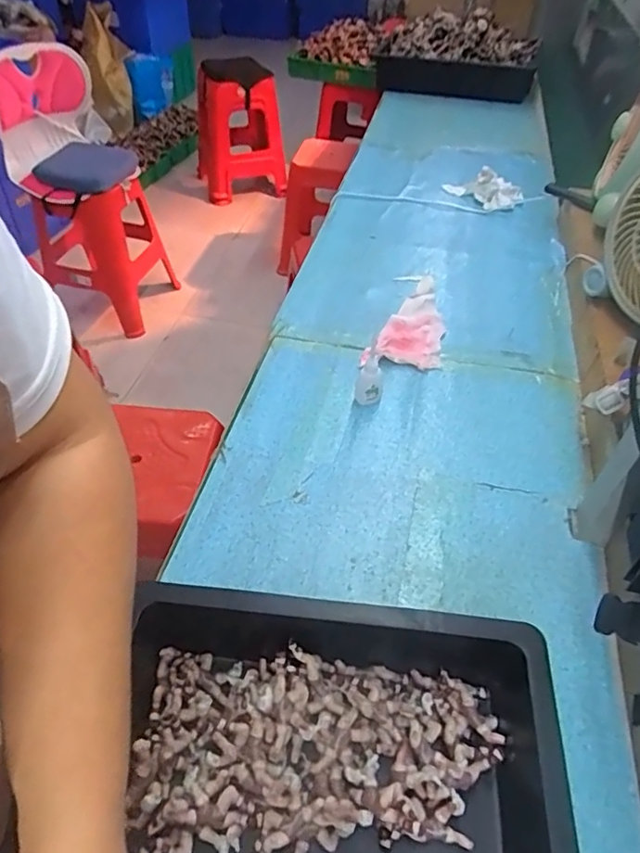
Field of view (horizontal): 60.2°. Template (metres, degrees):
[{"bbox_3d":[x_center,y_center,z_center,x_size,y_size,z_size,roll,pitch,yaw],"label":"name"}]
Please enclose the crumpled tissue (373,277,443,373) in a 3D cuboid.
[{"bbox_3d":[0.137,-0.157,0.805,0.087,0.014,0.200,9,48,9],"label":"crumpled tissue"}]

